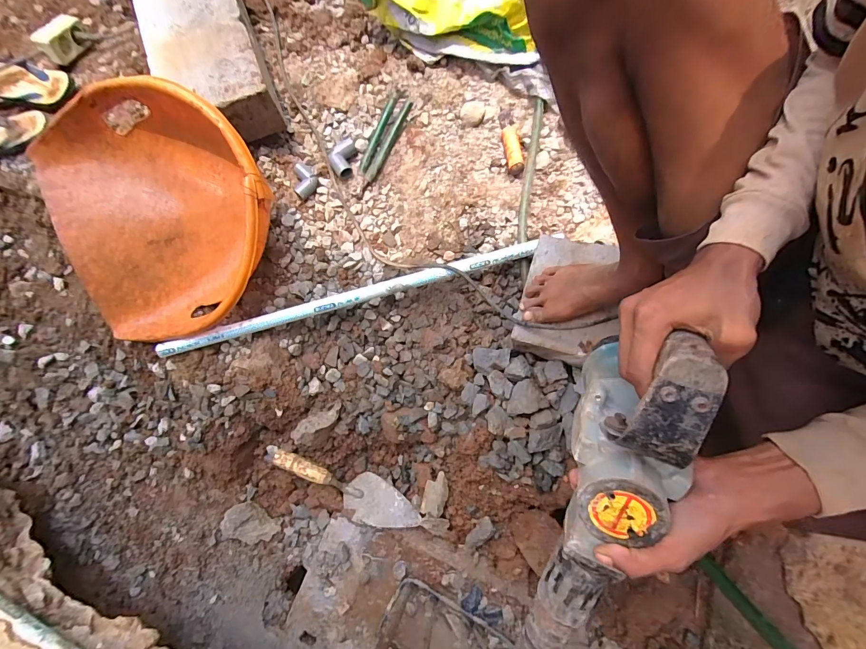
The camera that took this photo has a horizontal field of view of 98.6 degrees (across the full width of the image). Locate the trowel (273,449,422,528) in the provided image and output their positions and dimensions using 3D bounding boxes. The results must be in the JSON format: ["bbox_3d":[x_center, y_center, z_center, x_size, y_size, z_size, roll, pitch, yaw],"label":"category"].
[{"bbox_3d":[-0.168,0.313,0.718,0.308,0.049,0.083,25,72,12],"label":"trowel"}]

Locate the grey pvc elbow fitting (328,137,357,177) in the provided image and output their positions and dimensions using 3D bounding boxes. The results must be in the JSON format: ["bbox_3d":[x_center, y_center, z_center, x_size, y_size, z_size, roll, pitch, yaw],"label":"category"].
[{"bbox_3d":[-0.188,-0.352,0.780,0.058,0.029,0.077,-18,69,-4],"label":"grey pvc elbow fitting"}]

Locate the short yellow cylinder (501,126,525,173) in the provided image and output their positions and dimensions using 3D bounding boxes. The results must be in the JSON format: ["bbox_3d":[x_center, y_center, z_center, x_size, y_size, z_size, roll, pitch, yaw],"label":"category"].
[{"bbox_3d":[0.167,-0.369,0.786,0.031,0.037,0.100,-11,81,-1],"label":"short yellow cylinder"}]

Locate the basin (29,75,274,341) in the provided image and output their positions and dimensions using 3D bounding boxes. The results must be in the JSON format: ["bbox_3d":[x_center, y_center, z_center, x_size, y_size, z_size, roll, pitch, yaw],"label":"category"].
[{"bbox_3d":[-0.468,-0.190,0.642,0.392,0.150,0.392,-20,107,-8],"label":"basin"}]

